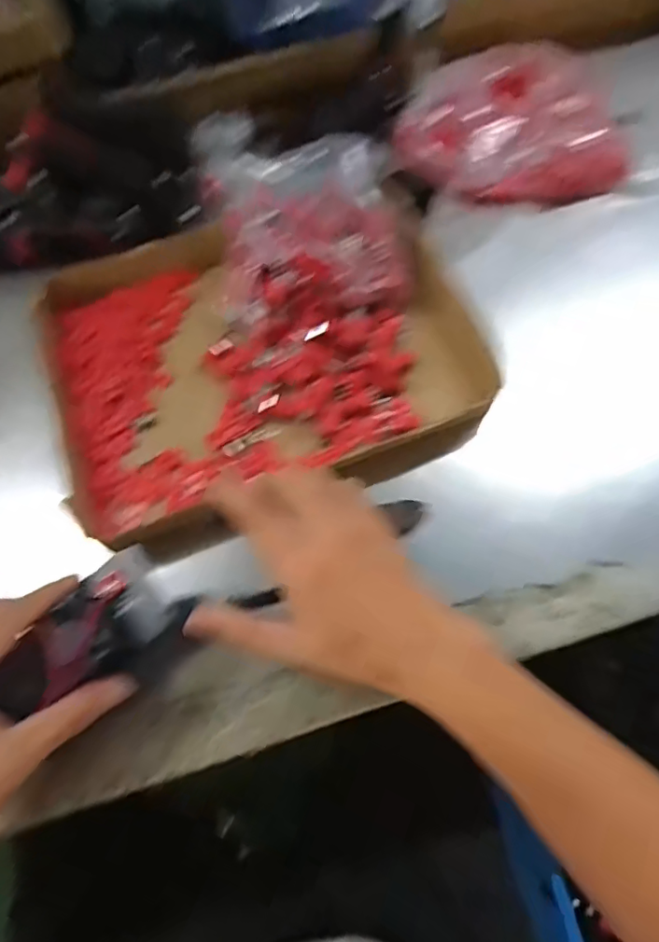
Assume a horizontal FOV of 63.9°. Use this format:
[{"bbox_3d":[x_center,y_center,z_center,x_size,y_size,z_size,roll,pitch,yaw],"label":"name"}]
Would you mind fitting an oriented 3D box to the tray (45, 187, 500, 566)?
[{"bbox_3d":[-0.049,-0.096,0.390,0.313,0.045,0.249,-19,70,-6],"label":"tray"}]

